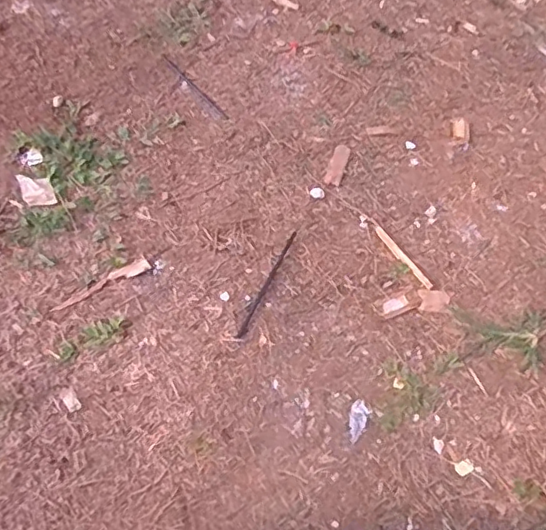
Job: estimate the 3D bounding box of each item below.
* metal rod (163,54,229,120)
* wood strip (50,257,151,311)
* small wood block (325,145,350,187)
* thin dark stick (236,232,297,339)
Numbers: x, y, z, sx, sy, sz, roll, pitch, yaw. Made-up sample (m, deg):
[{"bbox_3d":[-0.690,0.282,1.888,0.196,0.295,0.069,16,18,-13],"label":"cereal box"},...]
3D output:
[{"bbox_3d":[-0.136,-0.312,0.990,0.009,0.004,0.186,-38,71,-19],"label":"metal rod"},{"bbox_3d":[-0.240,0.030,0.797,0.141,0.007,0.023,-32,69,-17],"label":"wood strip"},{"bbox_3d":[0.106,-0.163,0.918,0.025,0.008,0.090,19,64,6],"label":"small wood block"},{"bbox_3d":[-0.006,0.024,0.806,0.009,0.006,0.187,23,65,8],"label":"thin dark stick"}]

